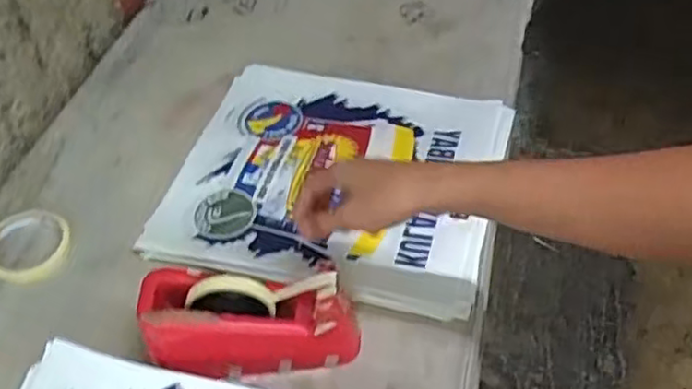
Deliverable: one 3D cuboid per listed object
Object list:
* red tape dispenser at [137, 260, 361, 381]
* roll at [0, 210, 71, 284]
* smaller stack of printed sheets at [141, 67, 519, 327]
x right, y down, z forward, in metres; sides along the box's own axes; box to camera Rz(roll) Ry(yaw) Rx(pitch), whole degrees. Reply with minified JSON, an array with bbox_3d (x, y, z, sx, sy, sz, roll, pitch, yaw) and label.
[{"bbox_3d":[-0.089,0.121,0.633,0.197,0.109,0.068,-2,47,1],"label":"red tape dispenser"},{"bbox_3d":[-0.368,0.058,0.759,0.096,0.014,0.097,2,47,5],"label":"roll"},{"bbox_3d":[-0.017,-0.028,0.829,0.396,0.042,0.351,12,49,13],"label":"smaller stack of printed sheets"}]

